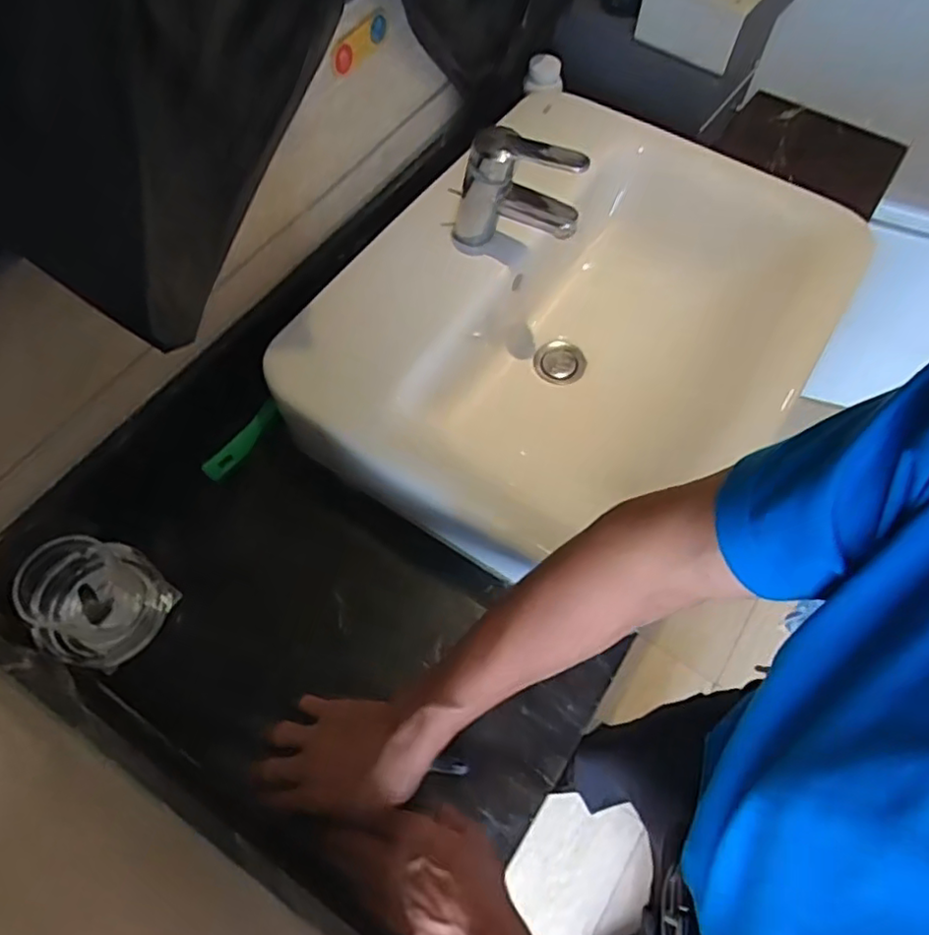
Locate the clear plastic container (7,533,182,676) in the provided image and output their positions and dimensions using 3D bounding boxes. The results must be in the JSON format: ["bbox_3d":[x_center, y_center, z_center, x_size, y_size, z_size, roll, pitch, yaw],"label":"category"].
[{"bbox_3d":[-0.324,0.110,0.549,0.086,0.117,0.099,34,67,15],"label":"clear plastic container"}]

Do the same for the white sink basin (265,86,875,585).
[{"bbox_3d":[0.111,-0.150,0.704,0.422,0.170,0.525,33,67,15],"label":"white sink basin"}]

